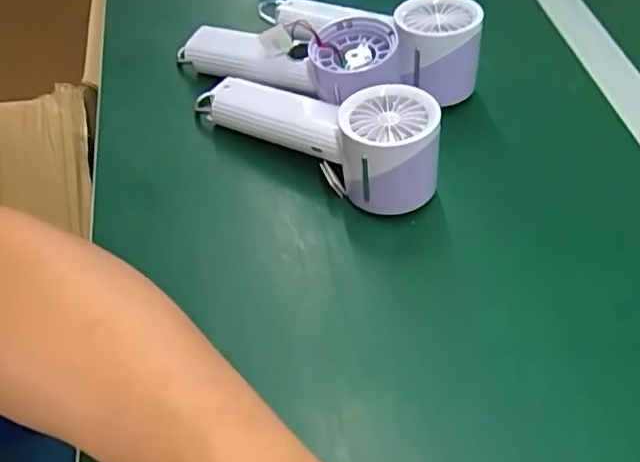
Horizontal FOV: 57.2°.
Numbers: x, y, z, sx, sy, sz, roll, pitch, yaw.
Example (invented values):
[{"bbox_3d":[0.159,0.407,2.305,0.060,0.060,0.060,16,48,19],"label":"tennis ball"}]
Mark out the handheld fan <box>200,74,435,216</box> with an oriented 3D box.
[{"bbox_3d":[-0.007,-0.075,0.405,0.190,0.064,0.062,27,59,20],"label":"handheld fan"}]

